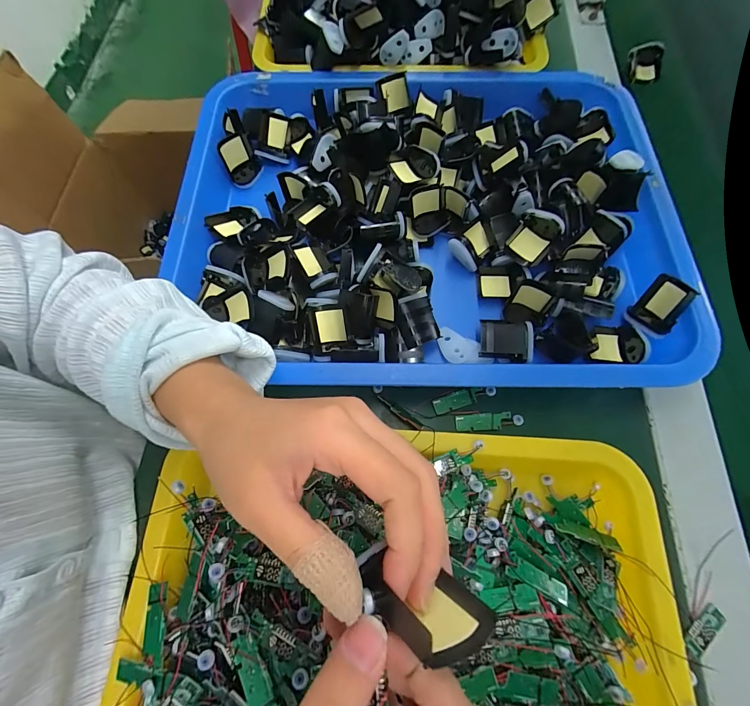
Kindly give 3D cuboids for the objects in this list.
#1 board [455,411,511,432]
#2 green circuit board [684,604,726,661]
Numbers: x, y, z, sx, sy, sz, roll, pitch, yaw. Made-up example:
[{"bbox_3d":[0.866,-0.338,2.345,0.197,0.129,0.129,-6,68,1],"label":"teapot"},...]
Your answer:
[{"bbox_3d":[0.086,0.055,0.282,0.042,0.007,0.013,-4,70,-1],"label":"board"},{"bbox_3d":[0.213,0.179,0.229,0.034,0.005,0.014,-37,74,-12],"label":"green circuit board"}]

